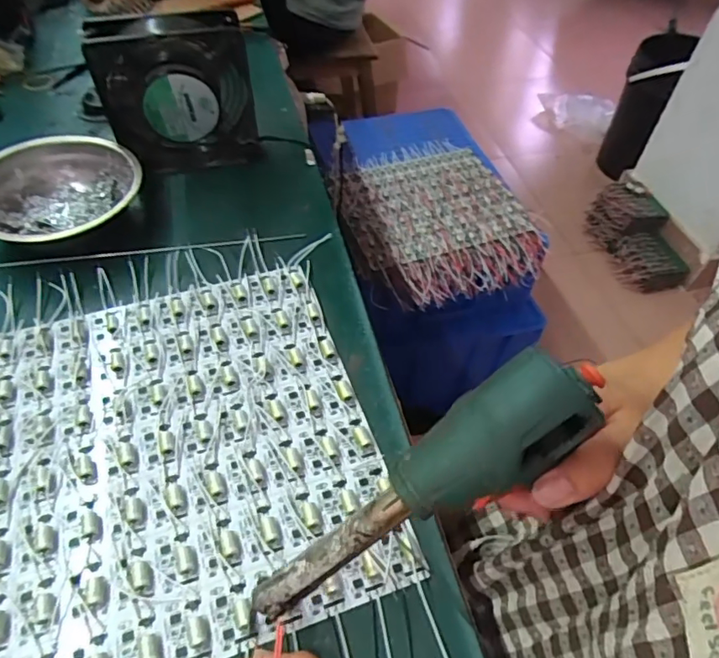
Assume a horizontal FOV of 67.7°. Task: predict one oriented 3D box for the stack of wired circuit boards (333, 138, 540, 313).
[{"bbox_3d":[0.119,-0.207,0.909,0.294,0.033,0.378,-16,52,-13],"label":"stack of wired circuit boards"}]

